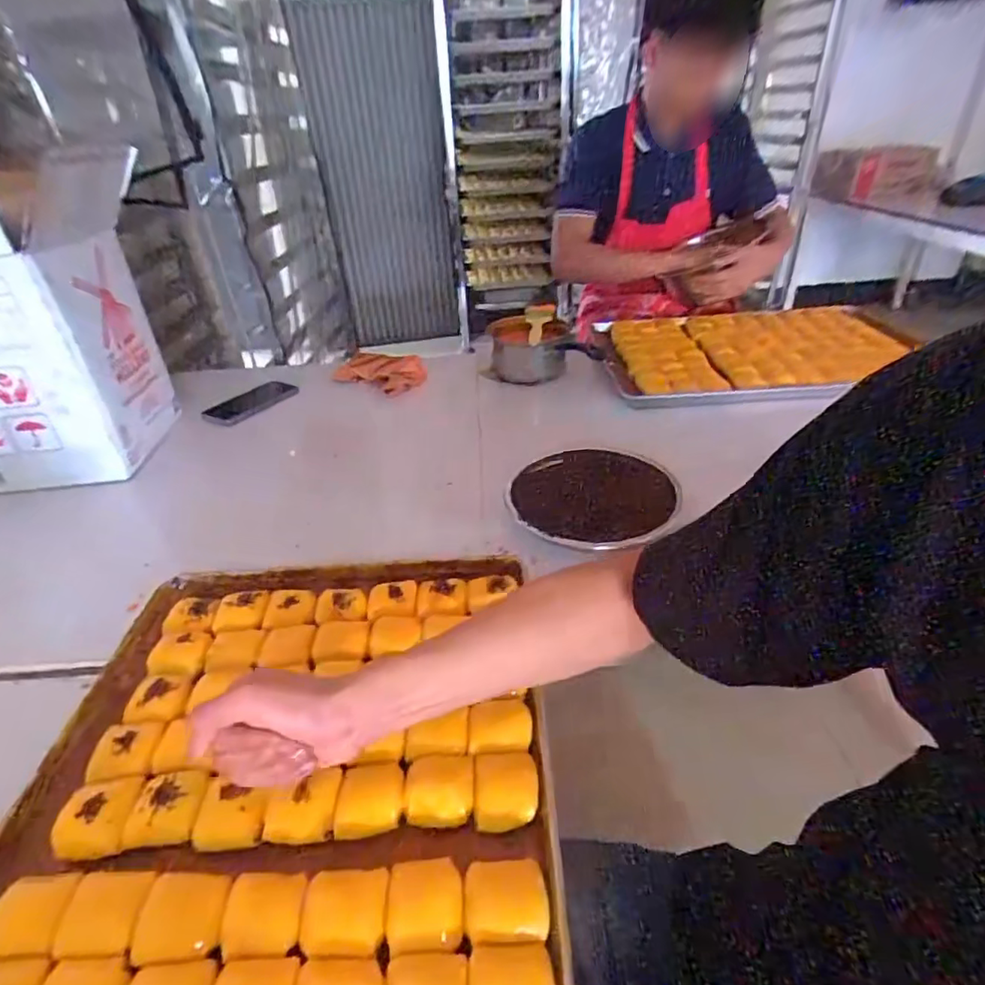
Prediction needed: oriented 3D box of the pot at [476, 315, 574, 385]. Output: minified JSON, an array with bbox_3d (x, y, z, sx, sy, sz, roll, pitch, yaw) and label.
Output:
[{"bbox_3d":[0.068,-0.272,1.094,0.165,0.107,0.152,-2,34,2],"label":"pot"}]

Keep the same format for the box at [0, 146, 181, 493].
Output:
[{"bbox_3d":[-0.673,-0.238,0.799,0.268,0.409,0.249,-8,34,-6],"label":"box"}]

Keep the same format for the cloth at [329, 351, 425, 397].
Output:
[{"bbox_3d":[-0.219,-0.239,1.114,0.174,0.053,0.128,12,39,25],"label":"cloth"}]

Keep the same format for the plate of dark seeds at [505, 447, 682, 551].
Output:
[{"bbox_3d":[0.121,0.004,0.705,0.203,0.029,0.202,-2,34,2],"label":"plate of dark seeds"}]

